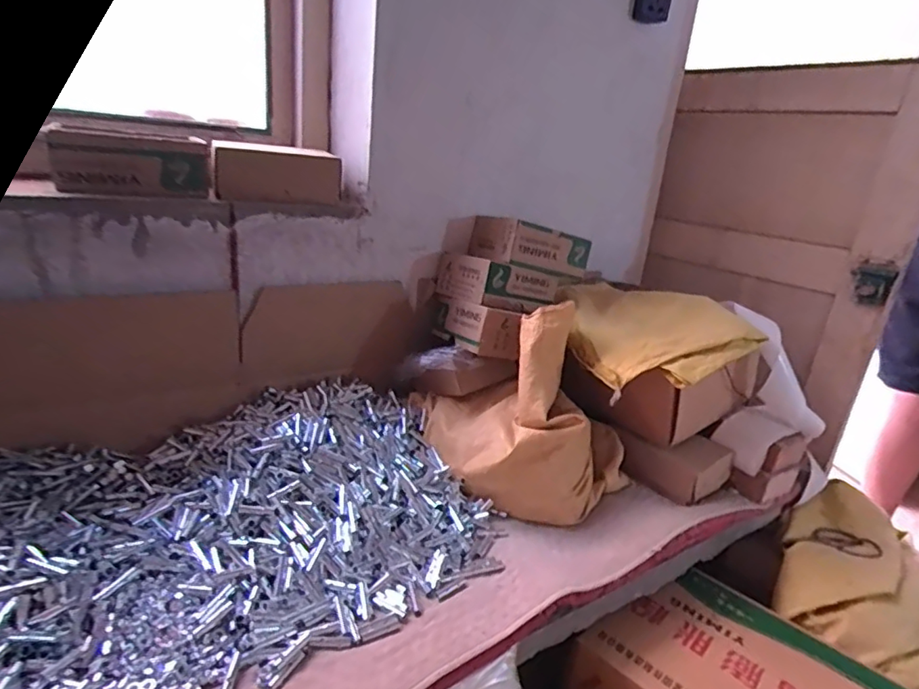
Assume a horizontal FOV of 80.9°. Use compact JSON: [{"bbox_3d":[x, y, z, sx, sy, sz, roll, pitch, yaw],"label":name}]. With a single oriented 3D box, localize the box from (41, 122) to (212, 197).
[{"bbox_3d":[-0.397,-0.224,0.668,0.170,0.073,0.081,-14,28,-44],"label":"box"}]

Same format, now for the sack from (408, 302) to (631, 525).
[{"bbox_3d":[0.107,0.098,0.841,0.333,0.278,0.189,6,20,-1],"label":"sack"}]

